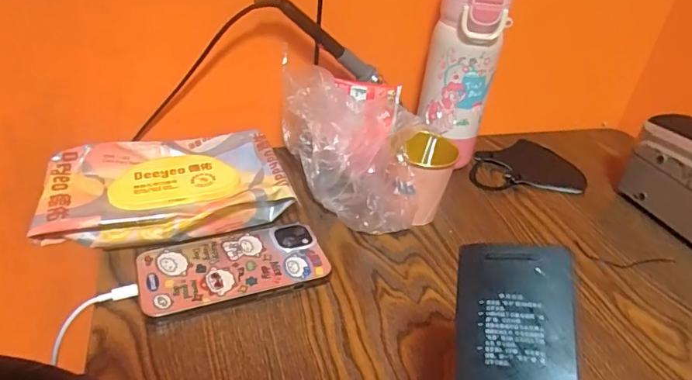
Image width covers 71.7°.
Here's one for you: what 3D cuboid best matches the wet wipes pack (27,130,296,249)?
[{"bbox_3d":[-0.170,-0.005,0.452,0.211,0.039,0.132,-12,38,-26],"label":"wet wipes pack"}]

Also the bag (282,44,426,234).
[{"bbox_3d":[0.003,-0.047,0.476,0.138,0.121,0.139,7,34,2],"label":"bag"}]

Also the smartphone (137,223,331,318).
[{"bbox_3d":[-0.093,0.065,0.402,0.148,0.015,0.074,-10,37,-22],"label":"smartphone"}]

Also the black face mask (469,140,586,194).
[{"bbox_3d":[0.215,-0.032,0.589,0.142,0.009,0.118,1,34,-6],"label":"black face mask"}]

